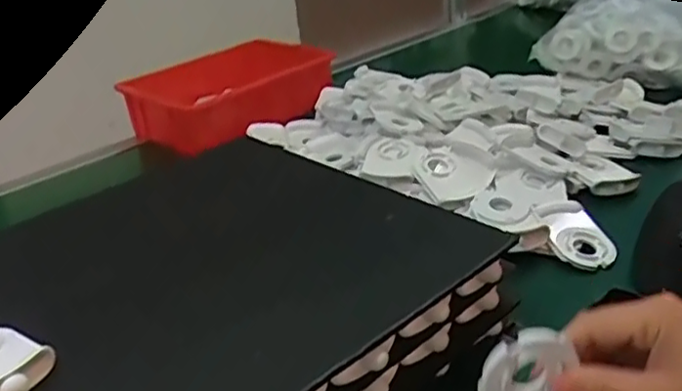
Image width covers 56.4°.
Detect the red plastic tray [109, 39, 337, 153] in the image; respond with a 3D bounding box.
[{"bbox_3d":[-0.177,-0.167,1.040,0.205,0.080,0.289,19,37,41],"label":"red plastic tray"}]

